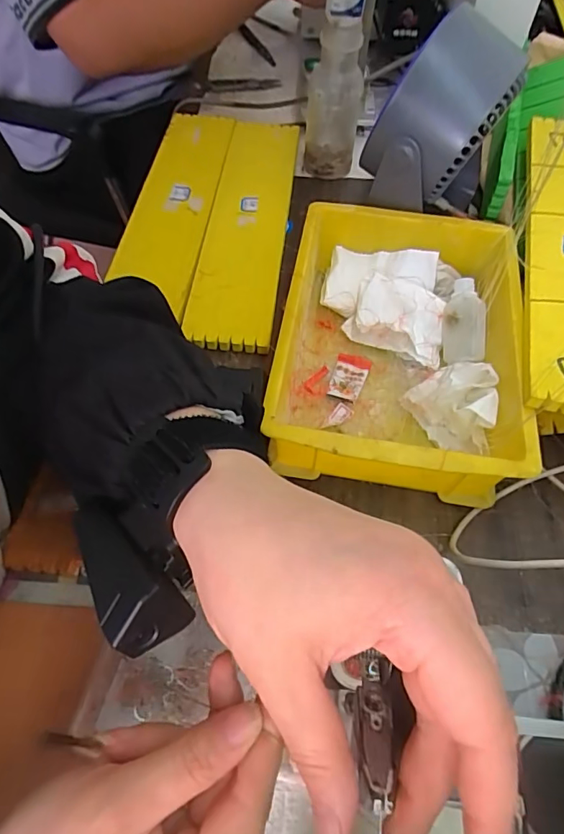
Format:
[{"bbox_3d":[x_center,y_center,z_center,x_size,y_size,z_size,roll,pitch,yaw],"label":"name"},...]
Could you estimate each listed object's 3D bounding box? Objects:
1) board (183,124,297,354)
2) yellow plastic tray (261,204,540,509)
[{"bbox_3d":[-0.035,-0.219,0.515,0.082,0.005,0.363,5,60,2],"label":"board"},{"bbox_3d":[0.091,-0.064,0.388,0.172,0.065,0.245,8,60,5],"label":"yellow plastic tray"}]

